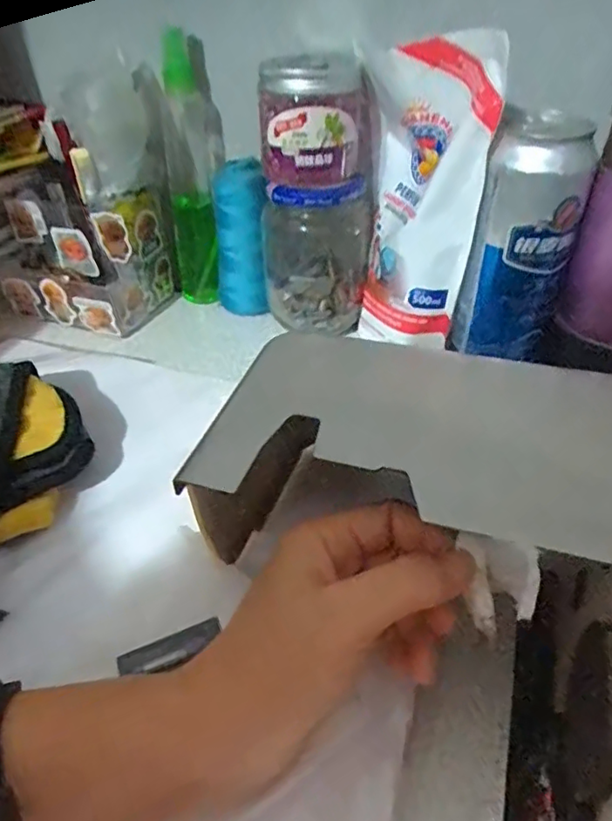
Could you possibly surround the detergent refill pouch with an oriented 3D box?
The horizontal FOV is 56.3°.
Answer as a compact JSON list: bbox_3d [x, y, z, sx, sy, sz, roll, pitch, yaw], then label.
[{"bbox_3d":[0.073,-0.142,0.393,0.040,0.190,0.109,-26,46,-27],"label":"detergent refill pouch"}]

